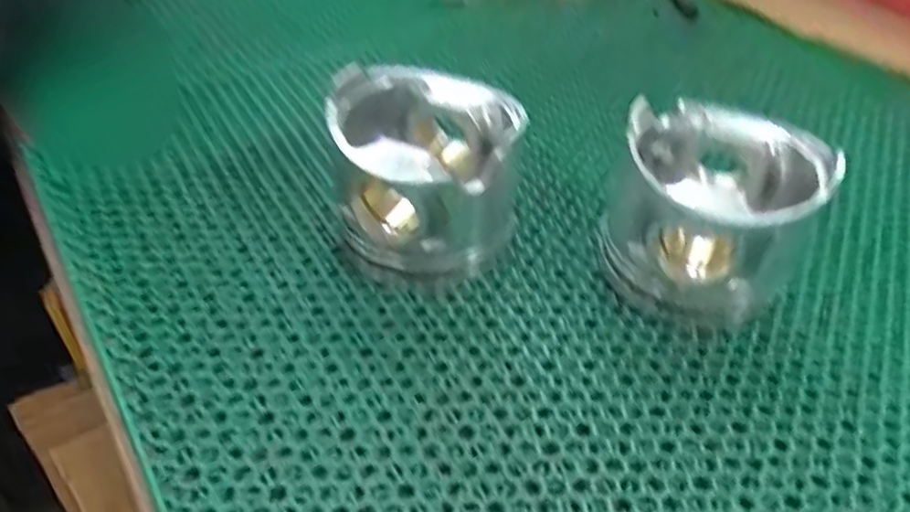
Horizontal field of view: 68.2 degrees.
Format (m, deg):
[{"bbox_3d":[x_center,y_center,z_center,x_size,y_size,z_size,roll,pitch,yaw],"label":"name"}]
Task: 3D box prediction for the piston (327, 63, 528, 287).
[{"bbox_3d":[-0.019,-0.051,0.419,0.105,0.095,0.121,-4,45,-7],"label":"piston"}]

